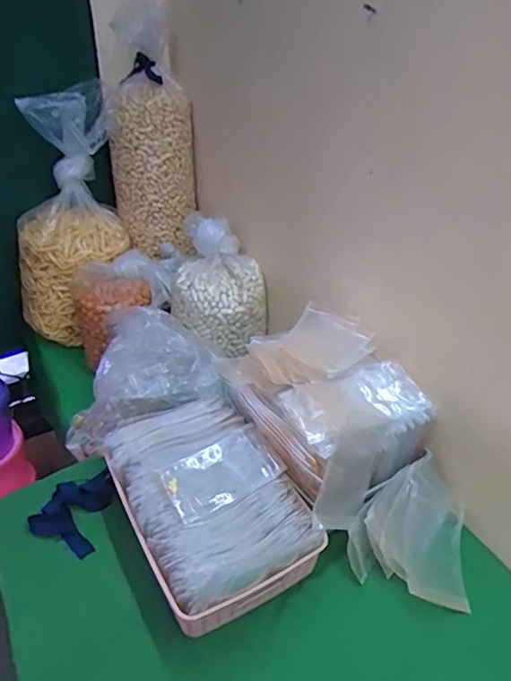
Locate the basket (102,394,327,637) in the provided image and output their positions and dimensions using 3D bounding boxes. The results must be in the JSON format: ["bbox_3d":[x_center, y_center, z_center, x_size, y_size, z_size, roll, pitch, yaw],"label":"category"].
[{"bbox_3d":[-0.077,0.241,0.801,0.224,0.108,0.332,-18,40,-24],"label":"basket"}]

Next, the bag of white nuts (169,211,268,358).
[{"bbox_3d":[-0.084,-0.118,1.161,0.211,0.230,0.167,5,36,5],"label":"bag of white nuts"}]

